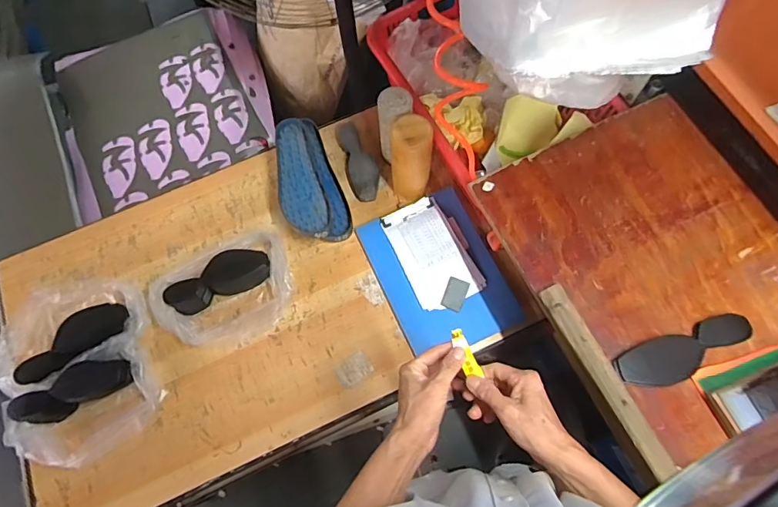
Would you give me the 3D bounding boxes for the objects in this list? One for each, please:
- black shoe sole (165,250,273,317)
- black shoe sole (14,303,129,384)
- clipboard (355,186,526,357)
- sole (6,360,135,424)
[{"bbox_3d":[-0.332,0.054,0.925,0.204,0.087,0.072,-20,70,-5],"label":"black shoe sole"},{"bbox_3d":[-0.593,0.161,0.865,0.207,0.039,0.069,-36,73,-10],"label":"black shoe sole"},{"bbox_3d":[0.100,0.037,0.936,0.226,0.030,0.309,-24,71,-7],"label":"clipboard"},{"bbox_3d":[-0.578,0.251,0.858,0.193,0.069,0.070,-24,70,-23],"label":"sole"}]

